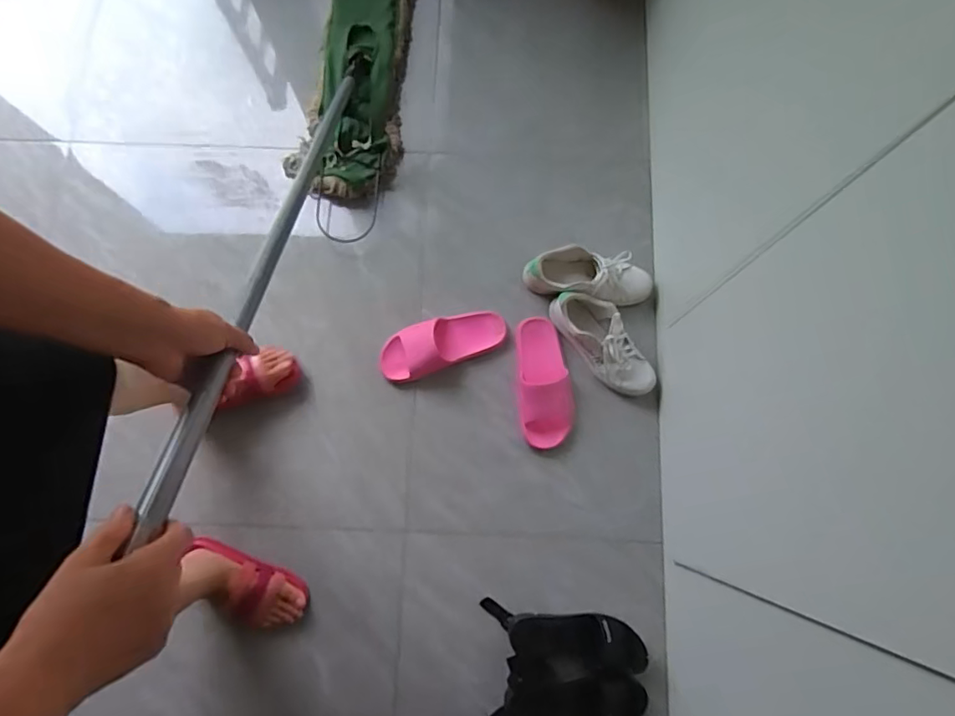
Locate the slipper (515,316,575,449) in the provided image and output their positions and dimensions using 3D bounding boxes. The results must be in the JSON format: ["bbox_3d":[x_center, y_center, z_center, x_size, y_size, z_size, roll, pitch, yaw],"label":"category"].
[{"bbox_3d":[0.126,0.043,1.063,0.101,0.056,0.249,-8,78,-2],"label":"slipper"}]

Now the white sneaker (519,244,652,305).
[{"bbox_3d":[0.222,-0.165,1.092,0.249,0.102,0.101,8,79,2],"label":"white sneaker"}]

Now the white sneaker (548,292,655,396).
[{"bbox_3d":[0.246,-0.031,1.065,0.092,0.084,0.240,-35,80,-8],"label":"white sneaker"}]

